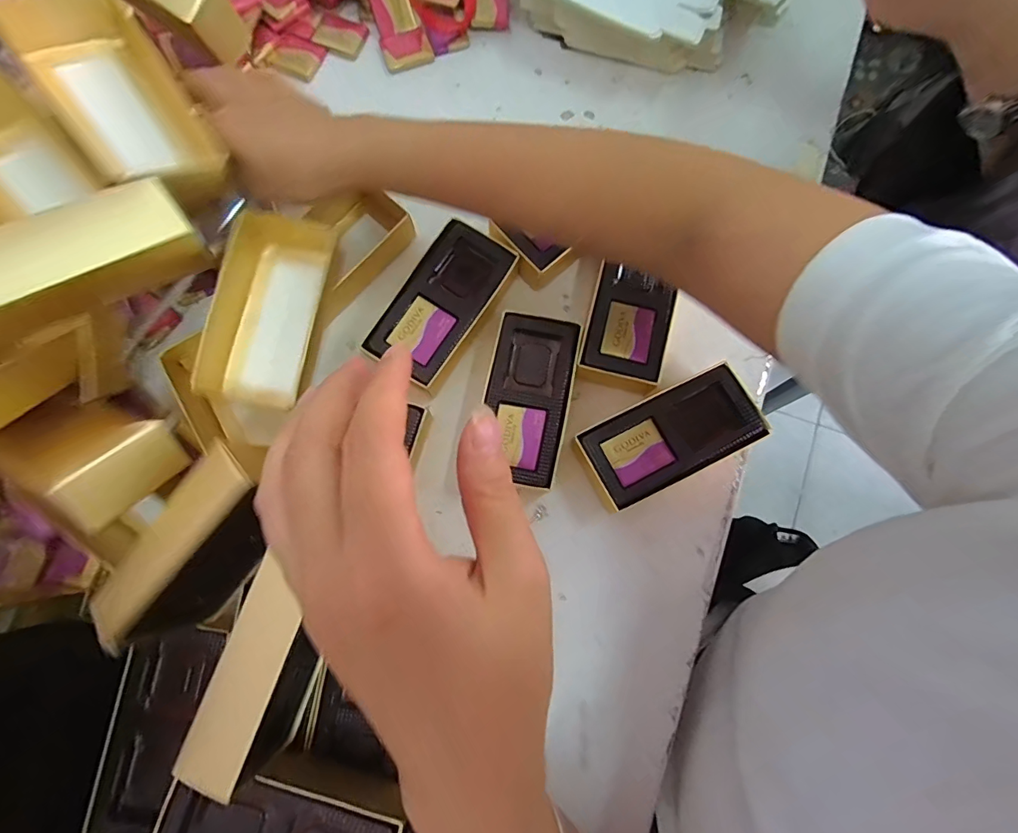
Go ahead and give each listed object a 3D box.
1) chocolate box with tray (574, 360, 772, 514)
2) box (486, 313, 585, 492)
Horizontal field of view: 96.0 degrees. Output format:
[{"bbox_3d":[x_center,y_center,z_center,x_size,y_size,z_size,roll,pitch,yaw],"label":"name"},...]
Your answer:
[{"bbox_3d":[0.105,0.015,0.310,0.117,0.034,0.055,-26,81,-5],"label":"chocolate box with tray"},{"bbox_3d":[0.012,-0.011,0.314,0.055,0.033,0.112,13,79,2],"label":"box"}]

